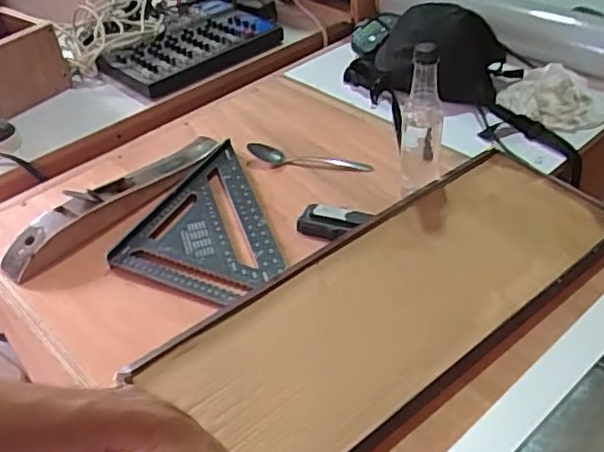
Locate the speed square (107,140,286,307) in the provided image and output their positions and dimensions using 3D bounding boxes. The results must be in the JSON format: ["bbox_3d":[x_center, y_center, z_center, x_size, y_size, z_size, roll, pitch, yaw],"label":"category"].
[{"bbox_3d":[-0.101,-0.011,0.873,0.221,0.018,0.280,16,44,24],"label":"speed square"}]

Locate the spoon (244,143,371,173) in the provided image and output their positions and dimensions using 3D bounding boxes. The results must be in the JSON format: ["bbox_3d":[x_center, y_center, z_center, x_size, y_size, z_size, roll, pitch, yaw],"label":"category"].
[{"bbox_3d":[0.011,-0.108,0.974,0.195,0.023,0.031,6,41,13],"label":"spoon"}]

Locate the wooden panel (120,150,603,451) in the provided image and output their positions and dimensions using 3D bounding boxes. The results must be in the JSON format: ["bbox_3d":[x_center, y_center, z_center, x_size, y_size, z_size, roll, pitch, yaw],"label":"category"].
[{"bbox_3d":[0.126,0.070,0.737,0.583,0.024,0.222,-30,45,-27],"label":"wooden panel"}]

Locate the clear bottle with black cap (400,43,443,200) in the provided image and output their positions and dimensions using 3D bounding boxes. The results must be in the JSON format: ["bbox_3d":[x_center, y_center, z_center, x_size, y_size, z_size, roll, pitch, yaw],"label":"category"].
[{"bbox_3d":[0.162,-0.141,0.852,0.056,0.207,0.068,5,40,12],"label":"clear bottle with black cap"}]

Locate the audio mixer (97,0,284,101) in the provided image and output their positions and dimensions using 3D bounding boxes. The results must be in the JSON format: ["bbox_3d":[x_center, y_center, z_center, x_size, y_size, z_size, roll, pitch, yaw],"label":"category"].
[{"bbox_3d":[-0.227,-0.368,1.297,0.343,0.059,0.216,-34,47,-30],"label":"audio mixer"}]

